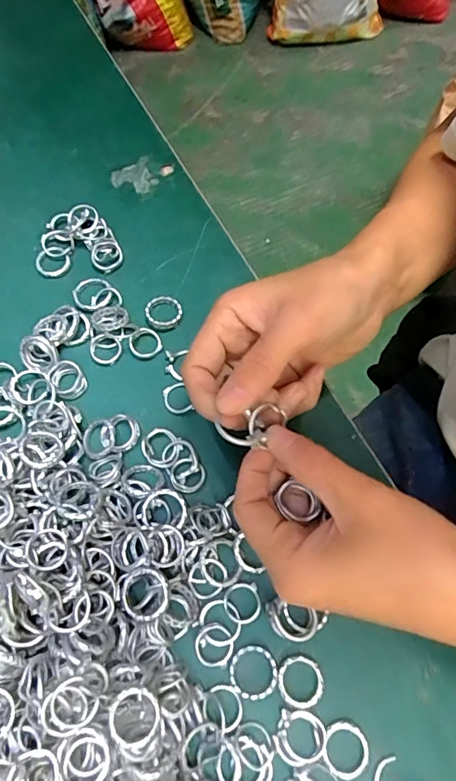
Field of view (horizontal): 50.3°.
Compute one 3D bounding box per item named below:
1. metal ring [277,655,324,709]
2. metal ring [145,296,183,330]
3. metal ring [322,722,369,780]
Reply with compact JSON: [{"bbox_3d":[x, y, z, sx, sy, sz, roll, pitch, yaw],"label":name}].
[{"bbox_3d":[0.036,0.145,0.241,0.023,0.006,0.023,0,68,0],"label":"metal ring"},{"bbox_3d":[-0.042,-0.052,0.318,0.023,0.004,0.024,0,68,0],"label":"metal ring"},{"bbox_3d":[0.056,0.172,0.232,0.022,0.004,0.022,0,68,0],"label":"metal ring"}]

